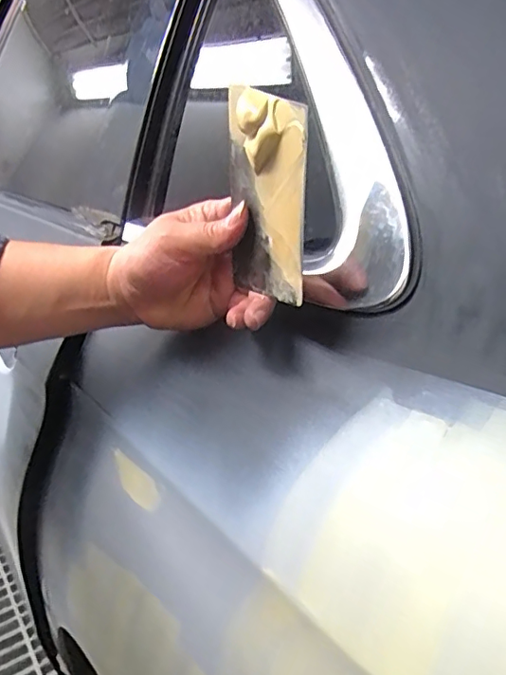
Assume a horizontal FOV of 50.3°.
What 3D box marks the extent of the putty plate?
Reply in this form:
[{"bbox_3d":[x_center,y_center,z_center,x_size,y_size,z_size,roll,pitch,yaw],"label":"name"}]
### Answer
[{"bbox_3d":[0.005,-0.076,0.297,0.008,0.108,0.065,-17,27,-30],"label":"putty plate"}]

